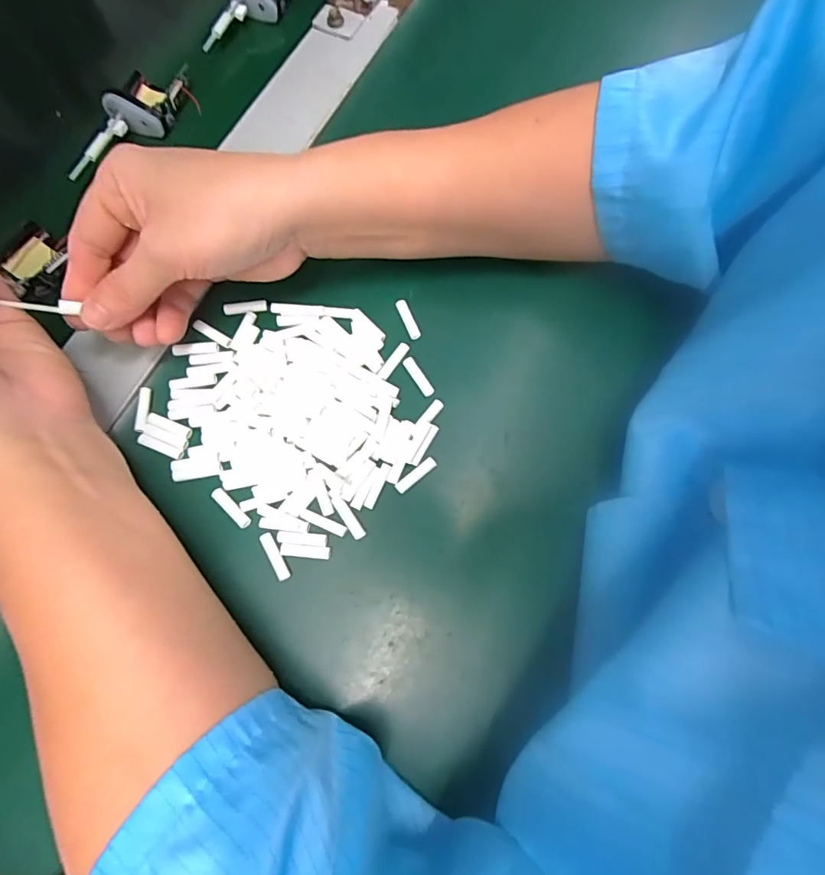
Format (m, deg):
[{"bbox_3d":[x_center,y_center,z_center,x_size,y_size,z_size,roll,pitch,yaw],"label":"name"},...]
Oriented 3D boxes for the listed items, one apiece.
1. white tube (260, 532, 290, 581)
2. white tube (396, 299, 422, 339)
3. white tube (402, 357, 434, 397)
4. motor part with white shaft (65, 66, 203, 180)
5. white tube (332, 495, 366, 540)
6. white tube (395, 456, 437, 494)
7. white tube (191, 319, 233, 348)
[{"bbox_3d":[-0.064,0.055,0.219,0.006,0.004,0.023,-28,75,-9],"label":"white tube"},{"bbox_3d":[-0.002,-0.064,0.255,0.006,0.004,0.023,-24,74,-8],"label":"white tube"},{"bbox_3d":[0.003,-0.032,0.244,0.007,0.004,0.024,-32,75,-10],"label":"white tube"},{"bbox_3d":[-0.174,-0.197,0.291,0.096,0.021,0.031,-42,77,-12],"label":"motor part with white shaft"},{"bbox_3d":[-0.031,0.037,0.224,0.006,0.004,0.024,-35,76,-11],"label":"white tube"},{"bbox_3d":[0.002,0.018,0.230,0.023,0.004,0.006,-37,76,-11],"label":"white tube"},{"bbox_3d":[-0.107,-0.056,0.251,0.025,0.004,0.005,31,75,9],"label":"white tube"}]

